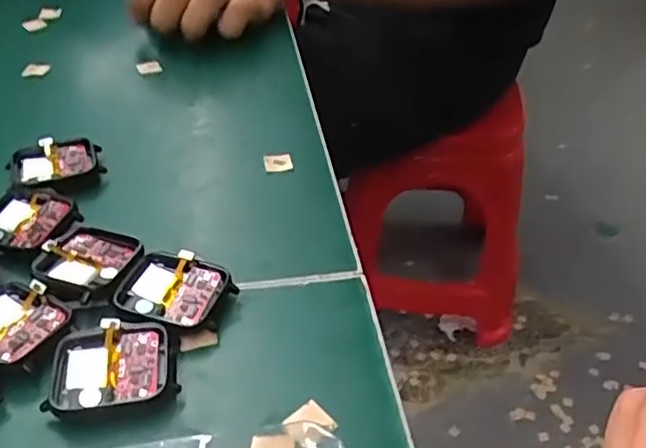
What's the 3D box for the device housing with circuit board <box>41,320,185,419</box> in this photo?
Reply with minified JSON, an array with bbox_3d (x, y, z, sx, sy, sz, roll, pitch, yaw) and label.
[{"bbox_3d":[-0.080,0.054,0.241,0.044,0.008,0.037,-9,41,-11],"label":"device housing with circuit board"}]

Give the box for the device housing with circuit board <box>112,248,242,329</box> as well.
[{"bbox_3d":[-0.066,0.028,0.273,0.046,0.011,0.036,15,43,17],"label":"device housing with circuit board"}]

